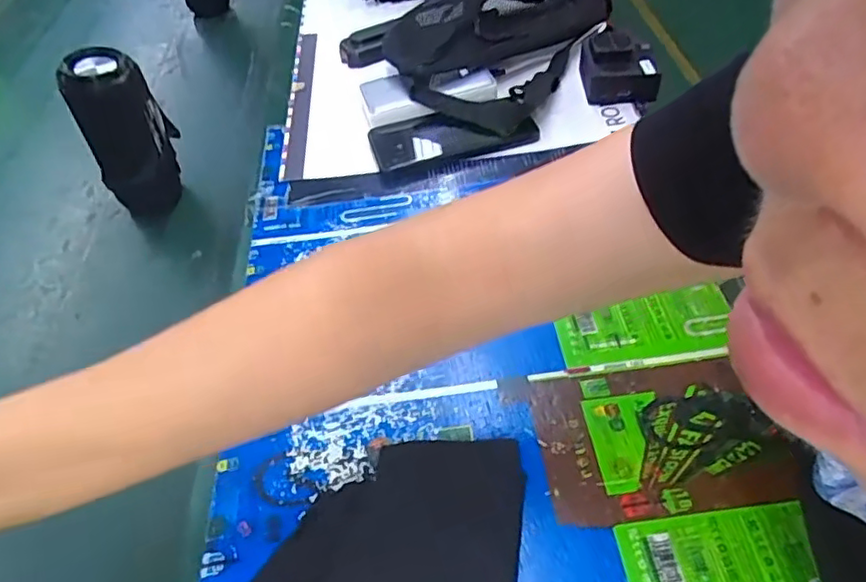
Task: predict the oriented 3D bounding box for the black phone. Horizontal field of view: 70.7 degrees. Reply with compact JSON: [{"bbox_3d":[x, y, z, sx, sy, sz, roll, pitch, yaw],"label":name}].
[{"bbox_3d":[0.019,-0.160,0.618,0.162,0.008,0.066,-12,58,-2],"label":"black phone"}]

